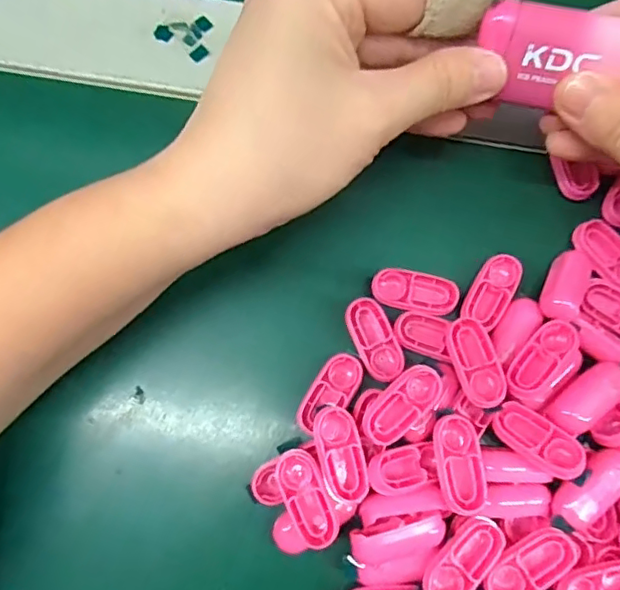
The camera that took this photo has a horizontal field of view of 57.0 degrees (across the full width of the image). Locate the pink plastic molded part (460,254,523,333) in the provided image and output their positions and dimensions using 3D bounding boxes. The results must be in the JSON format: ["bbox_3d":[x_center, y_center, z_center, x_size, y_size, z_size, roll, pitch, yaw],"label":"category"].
[{"bbox_3d":[0.074,-0.002,0.230,0.016,0.004,0.030,28,79,5],"label":"pink plastic molded part"}]

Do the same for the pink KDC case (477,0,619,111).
[{"bbox_3d":[0.082,-0.080,0.194,0.045,0.031,0.016,16,33,3],"label":"pink KDC case"}]

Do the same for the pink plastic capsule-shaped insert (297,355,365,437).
[{"bbox_3d":[0.008,0.039,0.223,0.016,0.006,0.034,31,79,6],"label":"pink plastic capsule-shaped insert"}]

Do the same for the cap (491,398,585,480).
[{"bbox_3d":[0.083,0.053,0.209,0.016,0.006,0.033,-46,53,-9],"label":"cap"}]

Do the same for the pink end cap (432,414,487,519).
[{"bbox_3d":[0.054,0.062,0.208,0.016,0.007,0.034,-7,78,-2],"label":"pink end cap"}]

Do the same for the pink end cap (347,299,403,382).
[{"bbox_3d":[0.025,0.018,0.227,0.015,0.004,0.034,-23,79,-5],"label":"pink end cap"}]

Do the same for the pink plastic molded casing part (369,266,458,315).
[{"bbox_3d":[0.043,-0.002,0.230,0.034,0.004,0.016,12,78,2],"label":"pink plastic molded casing part"}]

